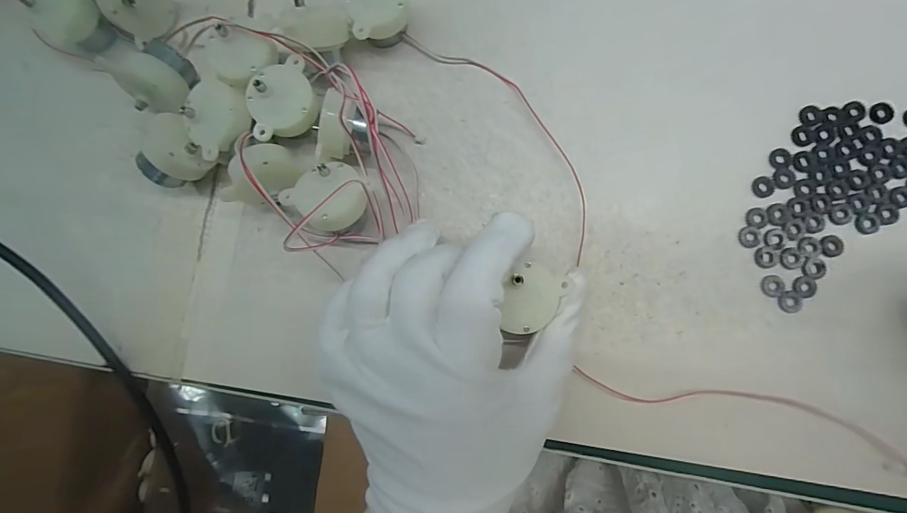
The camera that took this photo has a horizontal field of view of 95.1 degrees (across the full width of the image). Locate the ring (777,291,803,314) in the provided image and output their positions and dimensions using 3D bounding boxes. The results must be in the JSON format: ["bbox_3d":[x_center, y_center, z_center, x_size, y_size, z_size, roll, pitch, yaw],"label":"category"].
[{"bbox_3d":[0.165,0.022,0.201,0.011,0.004,0.011,0,84,4],"label":"ring"}]

